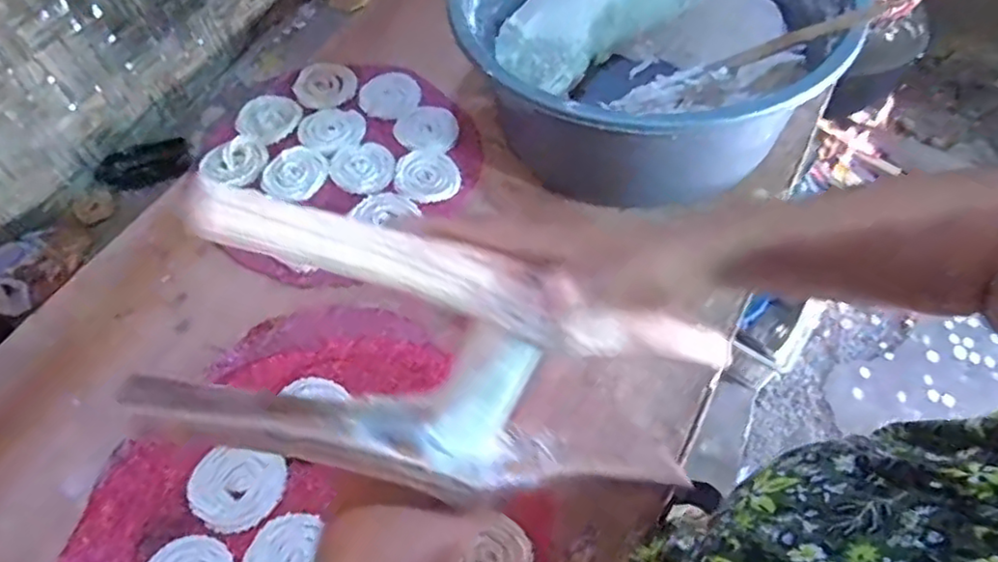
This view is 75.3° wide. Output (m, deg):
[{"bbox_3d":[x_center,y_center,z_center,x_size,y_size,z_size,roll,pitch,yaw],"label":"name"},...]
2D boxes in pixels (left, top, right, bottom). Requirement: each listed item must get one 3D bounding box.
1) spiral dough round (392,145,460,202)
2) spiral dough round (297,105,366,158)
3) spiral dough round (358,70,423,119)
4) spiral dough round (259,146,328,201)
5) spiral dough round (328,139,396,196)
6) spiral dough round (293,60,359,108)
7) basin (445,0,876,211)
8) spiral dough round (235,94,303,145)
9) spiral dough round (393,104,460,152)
[{"bbox_3d":[-0.086,-0.126,0.762,0.073,0.008,0.080,-1,57,2],"label":"spiral dough round"},{"bbox_3d":[-0.210,-0.191,0.815,0.081,0.013,0.076,-1,57,2],"label":"spiral dough round"},{"bbox_3d":[-0.144,-0.247,0.848,0.078,0.011,0.077,-1,57,2],"label":"spiral dough round"},{"bbox_3d":[-0.243,-0.128,0.771,0.076,0.017,0.066,-39,63,-20],"label":"spiral dough round"},{"bbox_3d":[-0.161,-0.135,0.775,0.075,0.010,0.089,-36,62,-19],"label":"spiral dough round"},{"bbox_3d":[-0.231,-0.261,0.858,0.080,0.013,0.080,-1,57,2],"label":"spiral dough round"},{"bbox_3d":[0.160,-0.264,0.742,0.403,0.186,0.382,-1,57,2],"label":"basin"},{"bbox_3d":[-0.294,-0.208,0.826,0.078,0.021,0.072,-1,57,2],"label":"spiral dough round"},{"bbox_3d":[-0.087,-0.192,0.815,0.092,0.011,0.071,31,63,21],"label":"spiral dough round"}]

